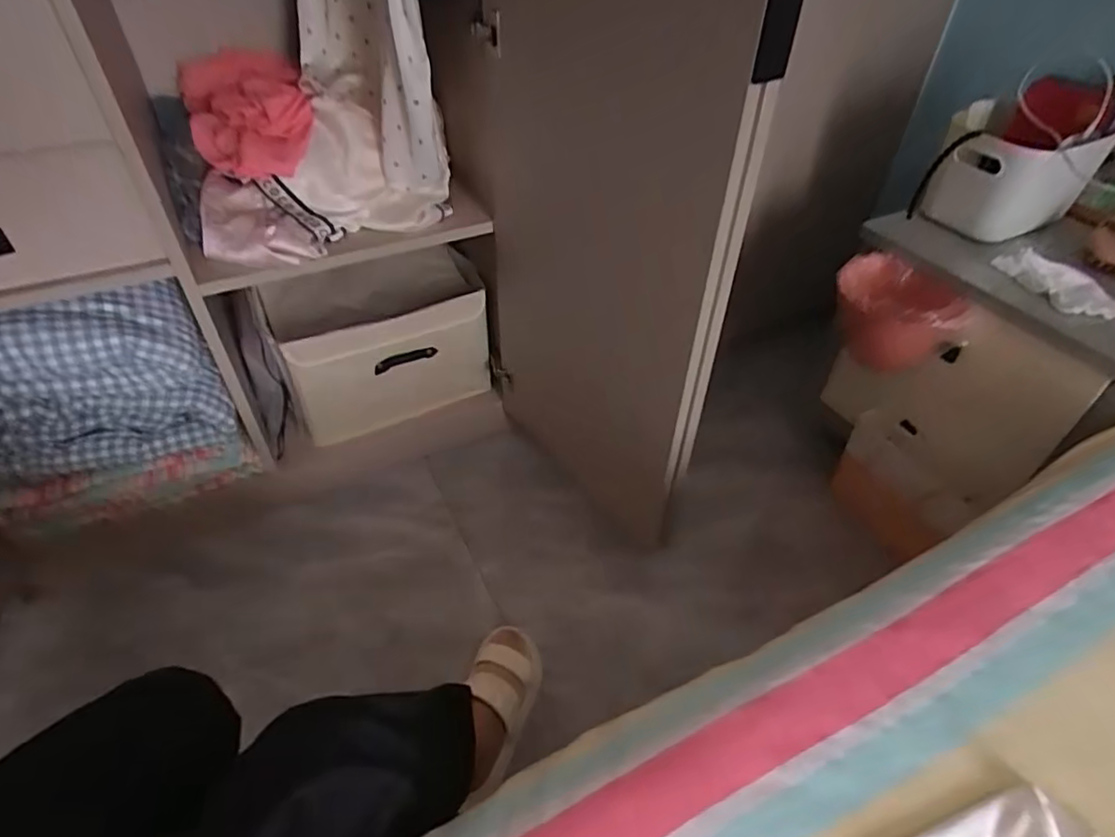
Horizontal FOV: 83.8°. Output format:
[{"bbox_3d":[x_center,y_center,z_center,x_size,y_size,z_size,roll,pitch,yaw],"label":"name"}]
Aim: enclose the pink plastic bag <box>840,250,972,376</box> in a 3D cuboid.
[{"bbox_3d":[0.511,-0.165,0.980,0.134,0.139,0.184,-7,44,-8],"label":"pink plastic bag"}]

